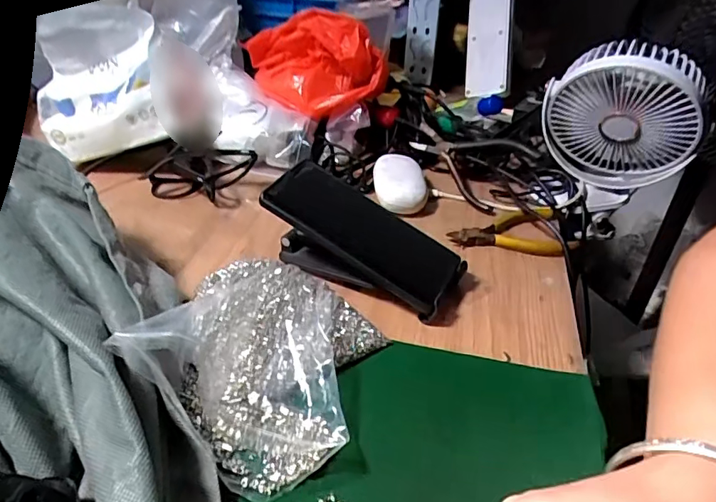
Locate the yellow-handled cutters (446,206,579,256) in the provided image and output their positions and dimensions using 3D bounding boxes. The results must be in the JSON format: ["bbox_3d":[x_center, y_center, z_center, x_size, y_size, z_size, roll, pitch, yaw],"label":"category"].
[{"bbox_3d":[0.149,-0.023,0.518,0.117,0.017,0.084,0,35,-6],"label":"yellow-handled cutters"}]

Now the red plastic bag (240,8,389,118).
[{"bbox_3d":[-0.058,-0.246,0.651,0.185,0.104,0.103,6,35,3],"label":"red plastic bag"}]

